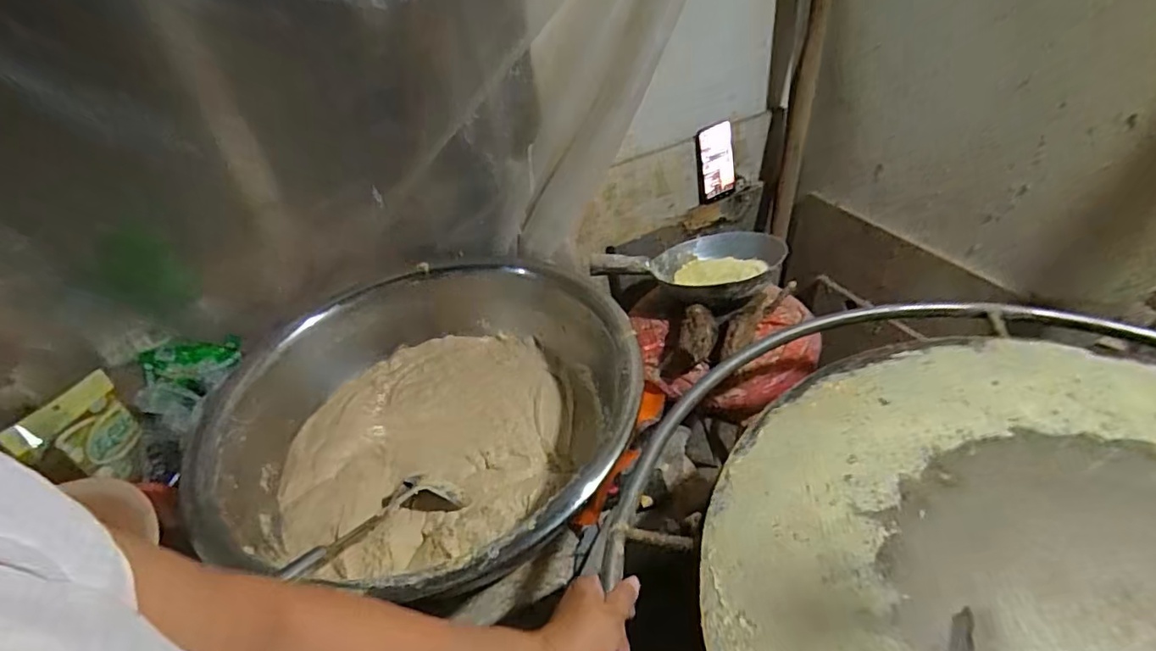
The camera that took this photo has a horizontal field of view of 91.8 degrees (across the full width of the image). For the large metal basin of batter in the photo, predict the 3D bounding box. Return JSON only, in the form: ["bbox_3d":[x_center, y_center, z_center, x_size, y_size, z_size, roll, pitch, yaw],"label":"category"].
[{"bbox_3d":[-0.216,0.112,0.840,0.618,0.165,0.535,8,41,18],"label":"large metal basin of batter"}]

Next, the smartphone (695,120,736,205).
[{"bbox_3d":[0.286,-0.332,1.163,0.078,0.177,0.015,-15,46,5],"label":"smartphone"}]

